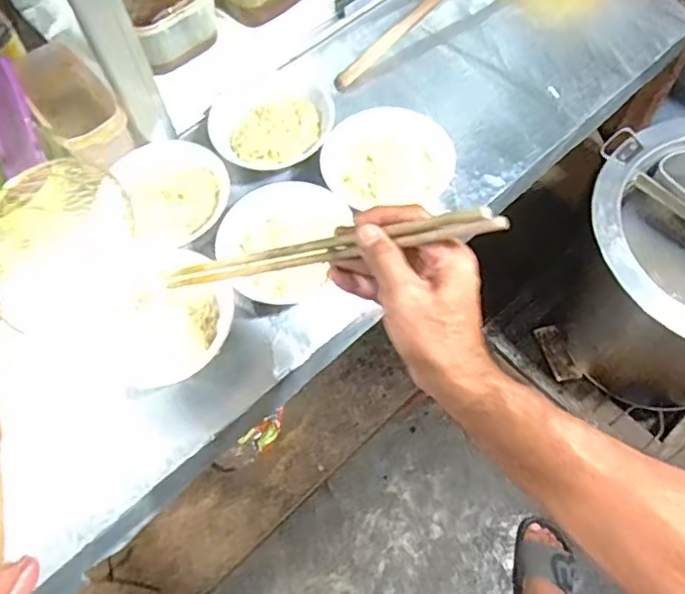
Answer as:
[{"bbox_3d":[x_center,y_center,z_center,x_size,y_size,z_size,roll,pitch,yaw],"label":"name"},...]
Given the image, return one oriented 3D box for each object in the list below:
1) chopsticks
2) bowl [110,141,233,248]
[{"bbox_3d":[-0.027,-0.038,0.498,0.338,0.023,0.030,-7,58,36],"label":"chopsticks"},{"bbox_3d":[-0.203,-0.134,0.739,0.121,0.044,0.128,-1,64,2],"label":"bowl"}]

